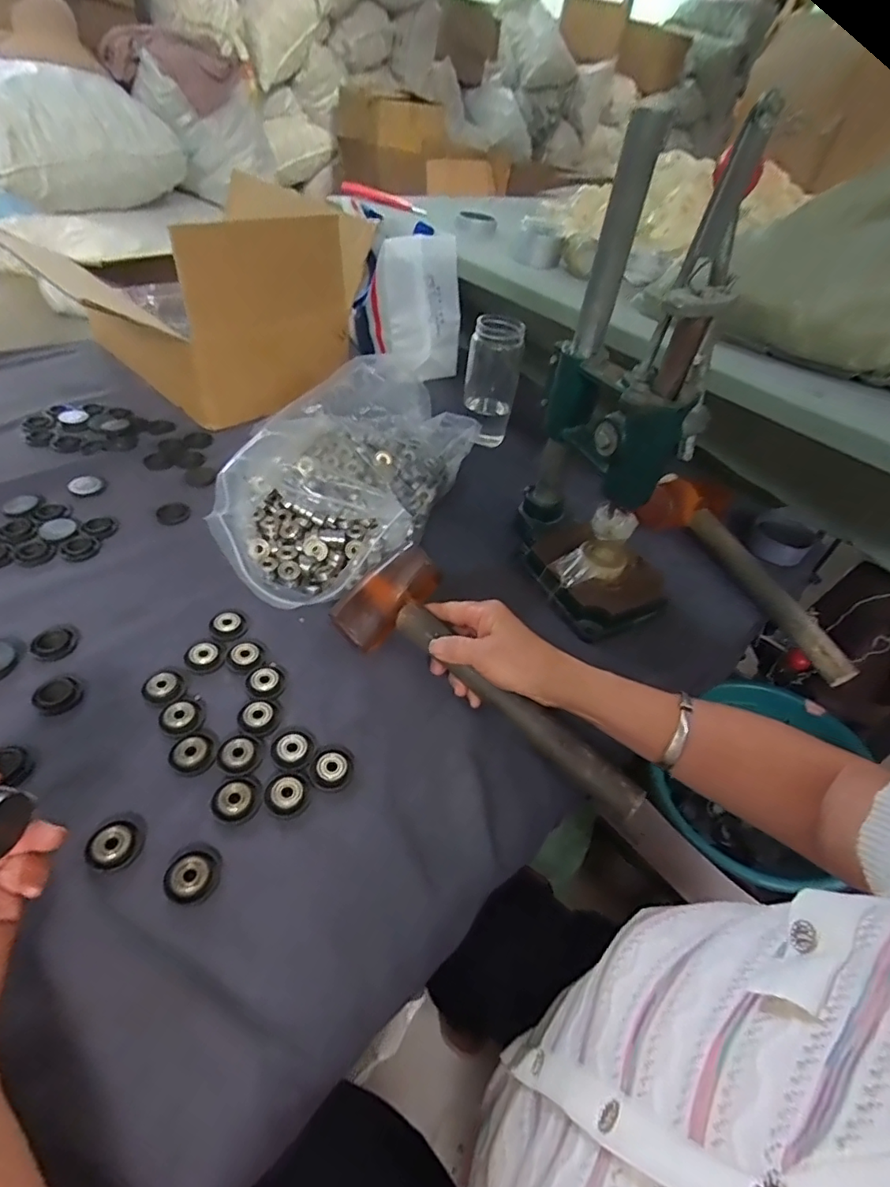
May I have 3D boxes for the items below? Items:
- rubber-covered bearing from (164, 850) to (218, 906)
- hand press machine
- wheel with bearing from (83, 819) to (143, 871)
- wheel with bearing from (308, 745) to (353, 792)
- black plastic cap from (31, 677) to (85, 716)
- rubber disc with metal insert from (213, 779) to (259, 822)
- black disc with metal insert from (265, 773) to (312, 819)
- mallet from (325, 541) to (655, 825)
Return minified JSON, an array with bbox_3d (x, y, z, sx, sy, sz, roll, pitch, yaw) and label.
[{"bbox_3d":[-0.162,0.179,0.349,0.031,0.009,0.030,5,44,-5],"label":"rubber-covered bearing"},{"bbox_3d":[0.169,-0.158,0.485,0.160,0.354,0.176,14,44,5],"label":"hand press machine"},{"bbox_3d":[-0.215,0.162,0.357,0.028,0.010,0.031,22,45,12],"label":"wheel with bearing"},{"bbox_3d":[-0.085,0.130,0.413,0.032,0.006,0.035,5,44,-5],"label":"wheel with bearing"},{"bbox_3d":[-0.304,0.078,0.430,0.036,0.006,0.032,29,47,19],"label":"black plastic cap"},{"bbox_3d":[-0.147,0.145,0.386,0.026,0.007,0.030,36,50,25],"label":"rubber disc with metal insert"},{"bbox_3d":[-0.113,0.143,0.394,0.030,0.006,0.031,5,44,-5],"label":"black disc with metal insert"},{"bbox_3d":[0.040,0.066,0.462,0.286,0.050,0.095,35,50,15],"label":"mallet"}]

